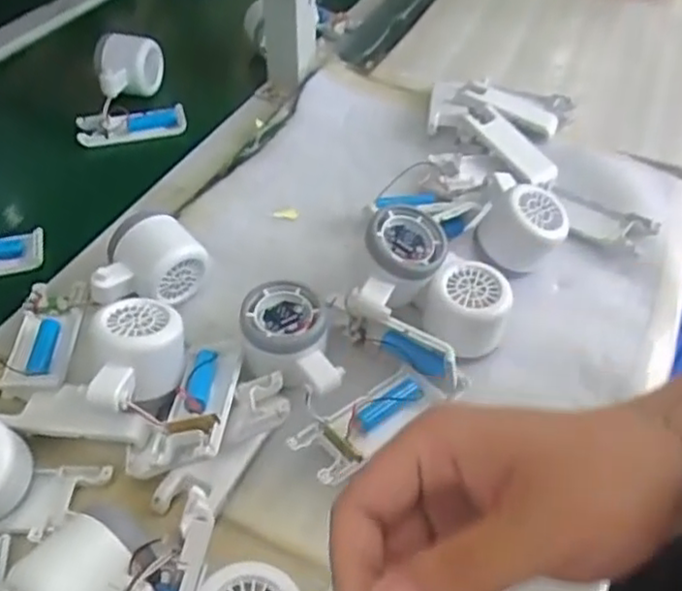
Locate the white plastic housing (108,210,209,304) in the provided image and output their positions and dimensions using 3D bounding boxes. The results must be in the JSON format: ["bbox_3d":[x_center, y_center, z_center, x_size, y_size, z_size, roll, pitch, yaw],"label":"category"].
[{"bbox_3d":[-0.136,-0.024,0.502,0.066,0.053,0.062,-25,54,-24],"label":"white plastic housing"}]

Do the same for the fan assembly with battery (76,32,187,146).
[{"bbox_3d":[-0.218,-0.213,0.678,0.102,0.063,0.107,-8,49,-11],"label":"fan assembly with battery"}]

